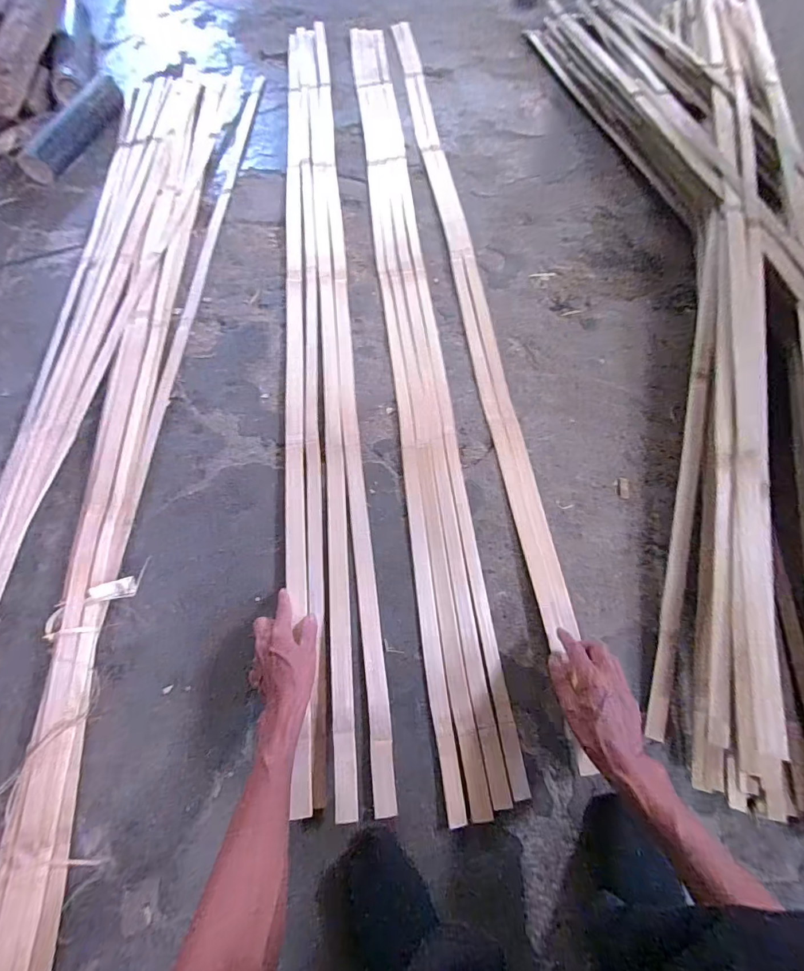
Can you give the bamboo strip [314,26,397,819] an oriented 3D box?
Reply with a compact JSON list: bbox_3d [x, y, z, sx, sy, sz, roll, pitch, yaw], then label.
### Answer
[{"bbox_3d":[-0.129,-0.455,0.868,0.035,0.012,1.857,-7,67,-1],"label":"bamboo strip"}]

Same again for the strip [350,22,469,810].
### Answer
[{"bbox_3d":[-0.033,-0.438,0.856,0.032,0.014,1.827,-6,67,-1],"label":"strip"}]

